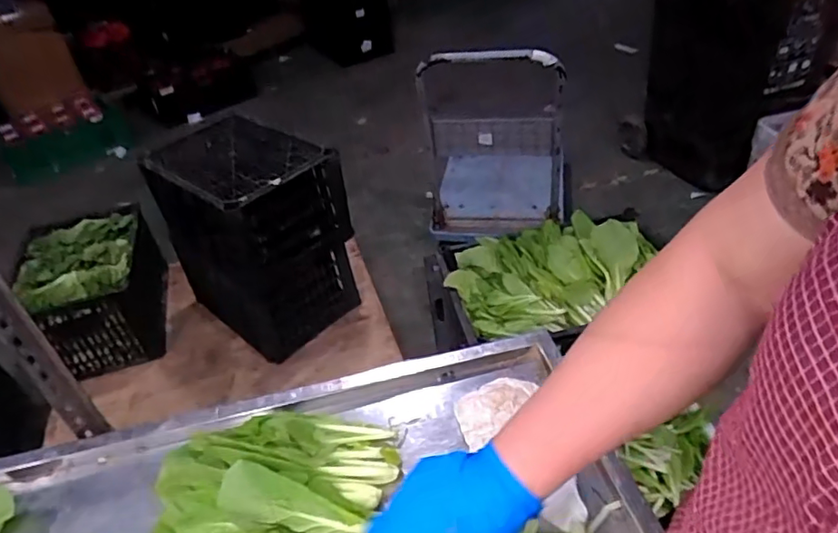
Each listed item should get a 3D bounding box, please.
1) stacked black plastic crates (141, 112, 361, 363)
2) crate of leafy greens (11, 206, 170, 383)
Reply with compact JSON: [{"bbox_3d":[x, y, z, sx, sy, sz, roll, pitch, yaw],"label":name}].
[{"bbox_3d":[-0.420,-0.075,1.555,0.363,0.552,0.350,26,50,34],"label":"stacked black plastic crates"},{"bbox_3d":[-0.901,0.067,1.624,0.312,0.297,0.362,-19,41,-13],"label":"crate of leafy greens"}]

